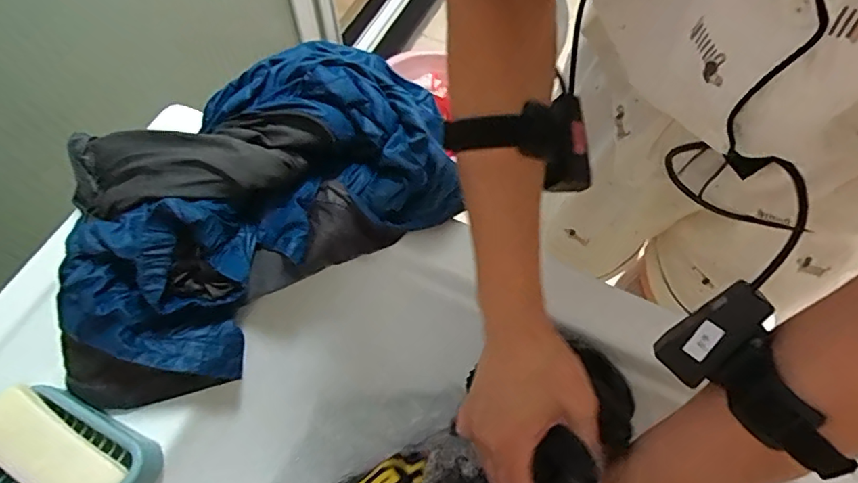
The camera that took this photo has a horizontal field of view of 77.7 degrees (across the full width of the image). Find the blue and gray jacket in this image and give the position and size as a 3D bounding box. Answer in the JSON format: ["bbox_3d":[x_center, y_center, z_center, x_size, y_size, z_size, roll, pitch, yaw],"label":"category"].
[{"bbox_3d":[-0.149,-0.045,0.470,0.397,0.096,0.214,-32,69,-16],"label":"blue and gray jacket"}]

